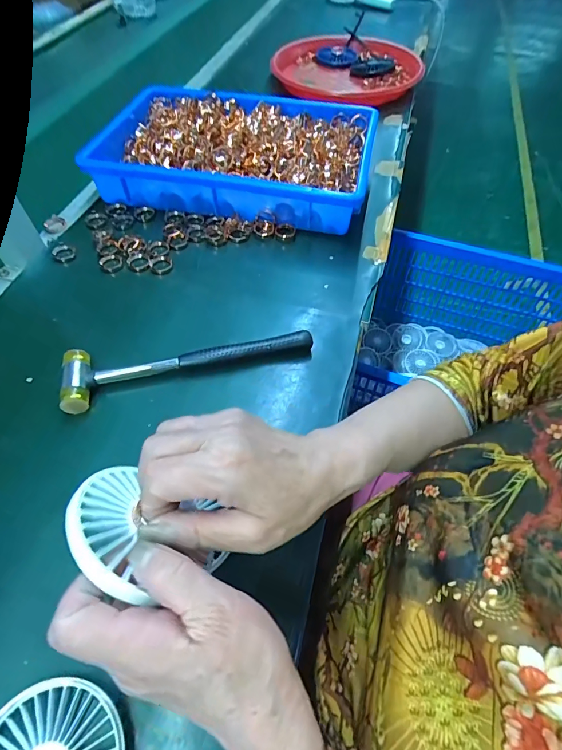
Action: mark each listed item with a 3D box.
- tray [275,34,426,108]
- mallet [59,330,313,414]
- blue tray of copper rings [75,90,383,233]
[{"bbox_3d":[0.119,-0.588,0.753,0.265,0.051,0.224,-35,61,-22],"label":"tray"},{"bbox_3d":[-0.088,-0.017,0.387,0.237,0.021,0.055,-13,59,-10],"label":"mallet"},{"bbox_3d":[-0.066,-0.311,0.554,0.372,0.067,0.235,10,58,5],"label":"blue tray of copper rings"}]

